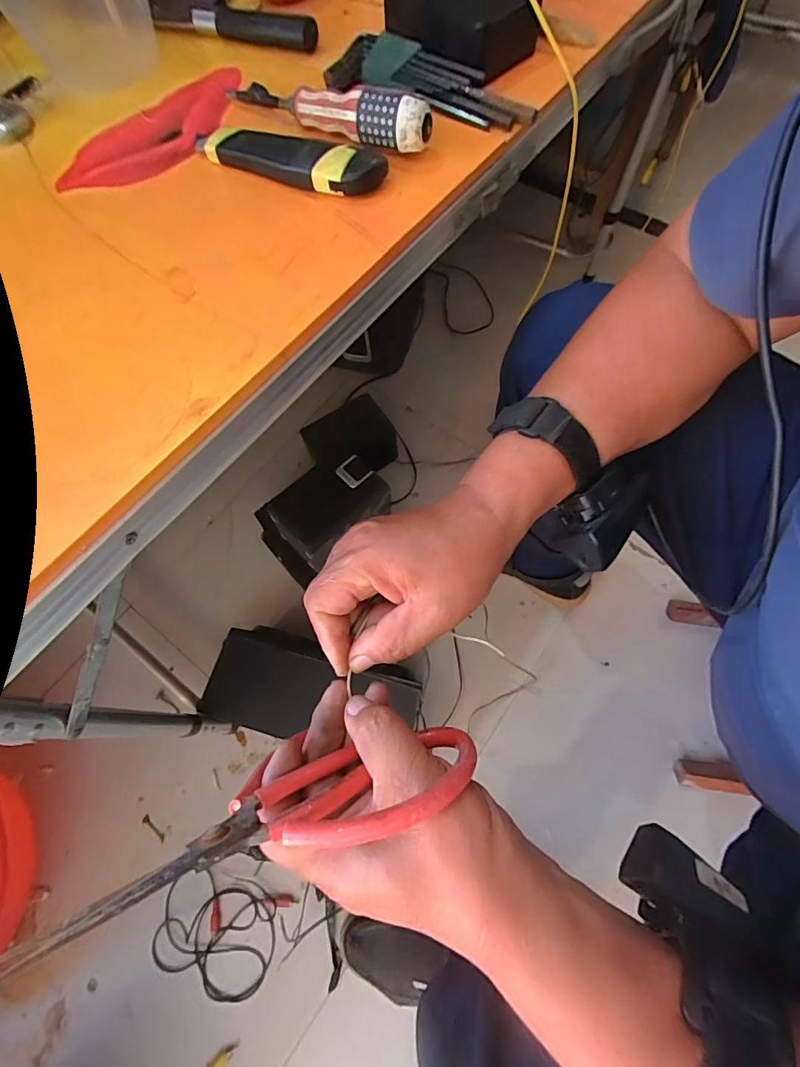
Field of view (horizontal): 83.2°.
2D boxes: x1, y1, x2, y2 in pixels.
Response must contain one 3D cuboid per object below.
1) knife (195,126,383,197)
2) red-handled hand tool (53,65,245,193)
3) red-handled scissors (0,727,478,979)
[{"bbox_3d":[-0.088,-0.278,0.335,0.157,0.022,0.030,19,70,9],"label":"knife"},{"bbox_3d":[-0.194,-0.332,0.370,0.071,0.017,0.183,36,74,15],"label":"red-handled hand tool"},{"bbox_3d":[-0.050,0.127,0.207,0.176,0.086,0.015,-12,87,-17],"label":"red-handled scissors"}]

